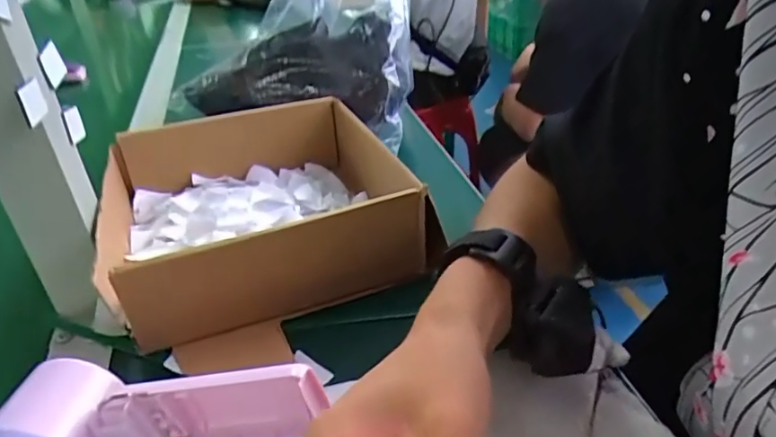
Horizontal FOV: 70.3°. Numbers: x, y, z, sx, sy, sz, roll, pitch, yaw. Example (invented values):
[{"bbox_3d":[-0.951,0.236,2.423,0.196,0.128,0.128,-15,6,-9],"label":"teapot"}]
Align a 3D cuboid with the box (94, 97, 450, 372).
[{"bbox_3d":[-0.098,-0.015,0.443,0.229,0.078,0.228,-16,34,-17],"label":"box"}]

